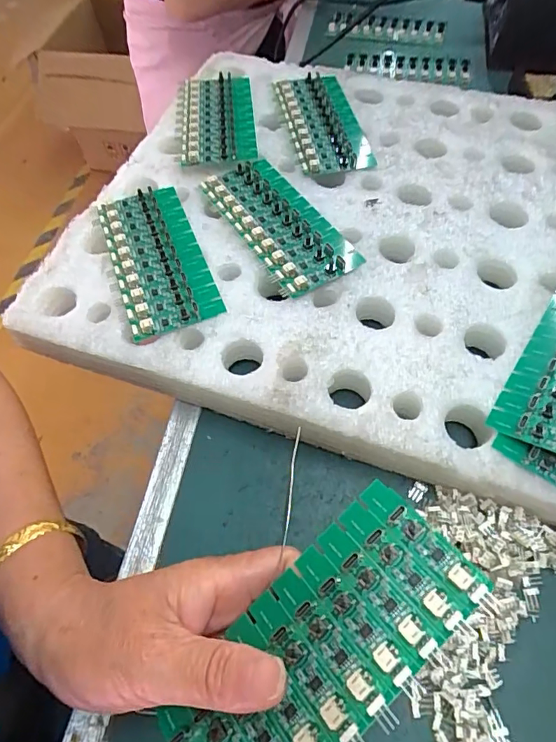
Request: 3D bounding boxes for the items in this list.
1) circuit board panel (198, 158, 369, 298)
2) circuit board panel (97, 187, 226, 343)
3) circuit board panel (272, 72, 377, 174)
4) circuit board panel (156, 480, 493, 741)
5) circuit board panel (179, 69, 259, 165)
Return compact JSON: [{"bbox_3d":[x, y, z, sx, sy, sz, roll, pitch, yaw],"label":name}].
[{"bbox_3d":[0.000,-0.113,0.350,0.061,0.009,0.136,-31,63,-13],"label":"circuit board panel"},{"bbox_3d":[-0.088,-0.084,0.336,0.061,0.007,0.133,-20,62,-7],"label":"circuit board panel"},{"bbox_3d":[0.037,-0.222,0.414,0.060,0.011,0.141,-12,61,-2],"label":"circuit board panel"},{"bbox_3d":[0.014,0.113,0.189,0.136,0.006,0.060,-43,52,-7],"label":"circuit board panel"},{"bbox_3d":[-0.054,-0.228,0.414,0.061,0.010,0.136,-6,61,1],"label":"circuit board panel"}]

